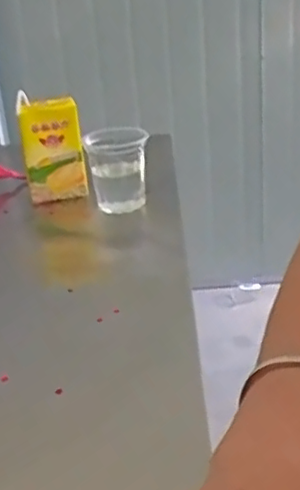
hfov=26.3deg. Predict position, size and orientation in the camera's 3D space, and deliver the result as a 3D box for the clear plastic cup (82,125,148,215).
[{"bbox_3d":[-0.035,-0.082,0.705,0.067,0.079,0.067,-4,25,2],"label":"clear plastic cup"}]

